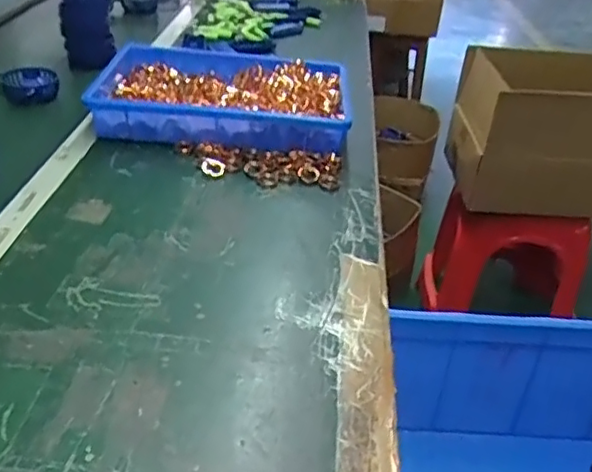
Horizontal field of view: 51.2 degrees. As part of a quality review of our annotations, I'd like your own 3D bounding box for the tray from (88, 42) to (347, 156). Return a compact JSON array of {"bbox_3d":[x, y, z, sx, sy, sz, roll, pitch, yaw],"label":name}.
[{"bbox_3d":[-0.106,-0.213,0.955,0.373,0.064,0.276,7,33,3],"label":"tray"}]

